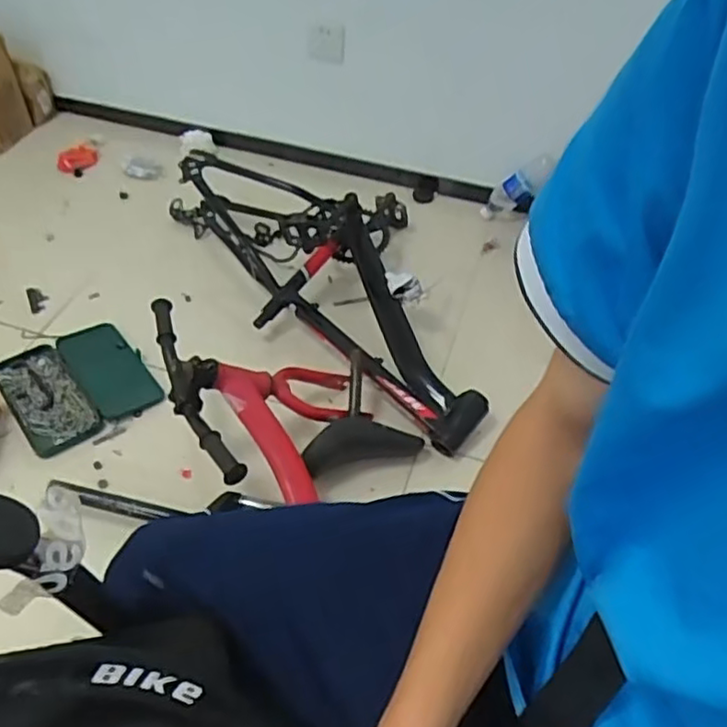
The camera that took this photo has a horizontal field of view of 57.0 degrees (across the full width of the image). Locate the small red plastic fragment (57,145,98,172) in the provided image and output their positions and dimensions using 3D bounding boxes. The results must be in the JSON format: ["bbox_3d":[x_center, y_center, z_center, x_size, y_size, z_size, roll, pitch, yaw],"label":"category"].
[{"bbox_3d":[-0.728,-0.521,1.706,0.102,0.030,0.084,-17,51,-18],"label":"small red plastic fragment"}]

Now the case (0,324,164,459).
[{"bbox_3d":[-0.533,0.029,1.246,0.242,0.037,0.246,-27,55,-25],"label":"case"}]

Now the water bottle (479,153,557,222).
[{"bbox_3d":[0.370,-0.425,1.616,0.058,0.210,0.066,33,43,-24],"label":"water bottle"}]

